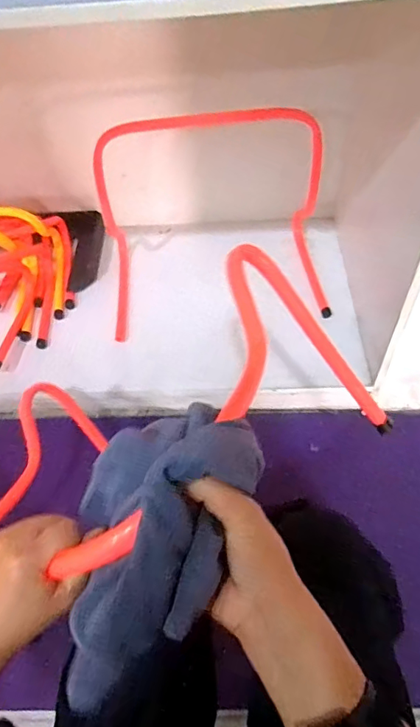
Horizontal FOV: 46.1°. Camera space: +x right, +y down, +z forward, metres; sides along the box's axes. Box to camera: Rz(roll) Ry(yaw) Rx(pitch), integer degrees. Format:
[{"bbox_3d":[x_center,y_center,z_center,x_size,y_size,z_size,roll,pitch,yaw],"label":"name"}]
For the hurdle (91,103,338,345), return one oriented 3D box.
[{"bbox_3d":[0.014,-0.331,1.069,0.525,0.376,0.342,-7,53,-1],"label":"hurdle"}]

